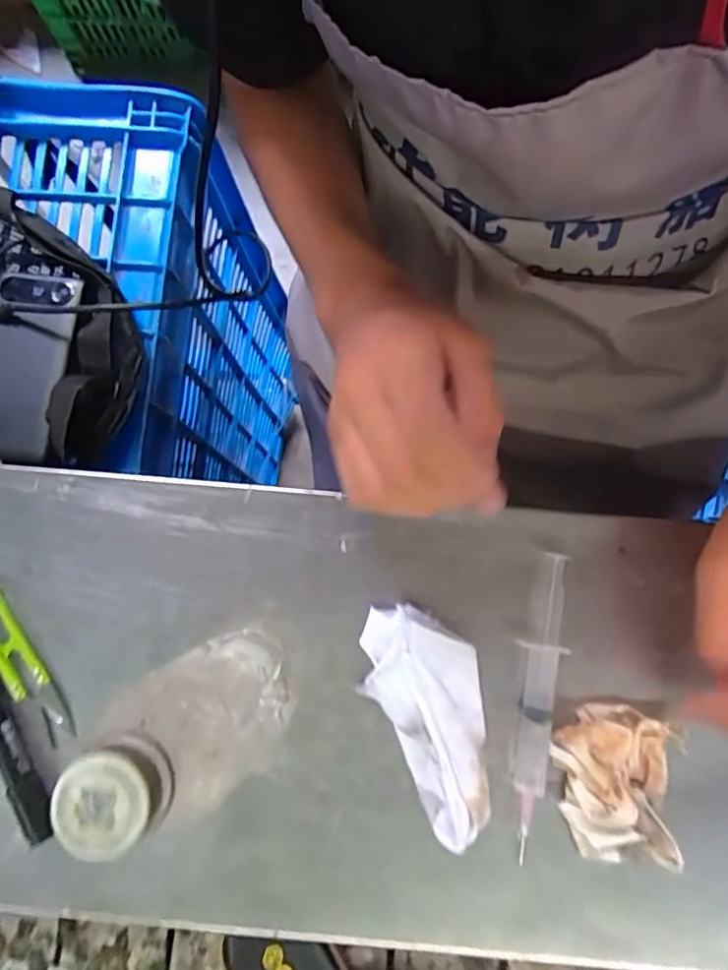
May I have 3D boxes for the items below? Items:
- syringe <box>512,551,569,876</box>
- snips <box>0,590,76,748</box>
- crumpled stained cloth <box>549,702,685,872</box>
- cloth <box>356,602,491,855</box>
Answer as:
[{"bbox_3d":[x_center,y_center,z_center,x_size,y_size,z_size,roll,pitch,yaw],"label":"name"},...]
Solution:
[{"bbox_3d":[0.097,0.119,0.332,0.024,0.014,0.158,14,80,2],"label":"syringe"},{"bbox_3d":[-0.201,0.104,0.339,0.024,0.011,0.098,-34,82,-6],"label":"snips"},{"bbox_3d":[0.134,0.161,0.315,0.065,0.025,0.076,8,80,1],"label":"crumpled stained cloth"},{"bbox_3d":[0.036,0.132,0.329,0.062,0.014,0.126,-7,80,-1],"label":"cloth"}]

